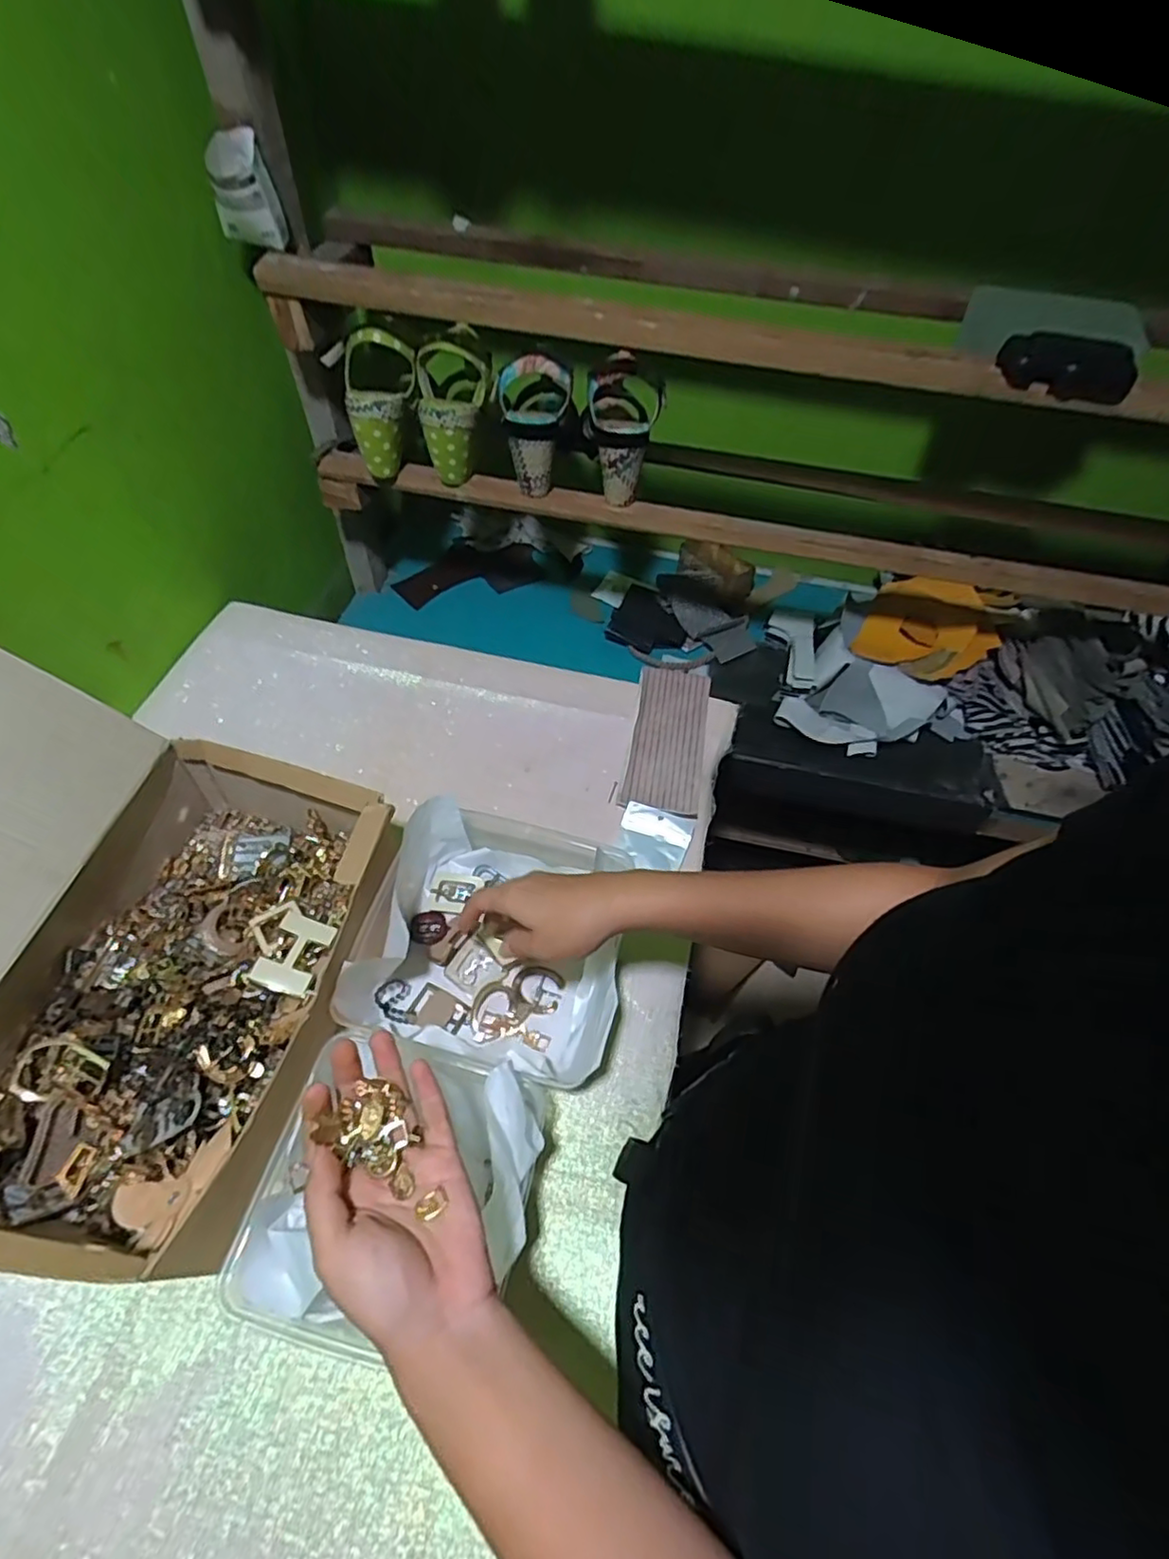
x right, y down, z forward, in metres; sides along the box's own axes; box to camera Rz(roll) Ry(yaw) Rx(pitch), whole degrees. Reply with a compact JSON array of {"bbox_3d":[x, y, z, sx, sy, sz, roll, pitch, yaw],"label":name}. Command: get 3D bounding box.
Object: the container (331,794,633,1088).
[{"bbox_3d":[-0.071,0.121,0.534,0.201,0.092,0.206,12,55,3],"label":"container"}]

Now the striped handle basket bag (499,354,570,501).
[{"bbox_3d":[-0.054,-0.398,0.719,0.080,0.130,0.088,-1,54,-6],"label":"striped handle basket bag"}]

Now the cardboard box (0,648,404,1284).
[{"bbox_3d":[-0.347,0.100,0.436,0.345,0.223,0.333,13,55,5],"label":"cardboard box"}]

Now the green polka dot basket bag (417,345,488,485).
[{"bbox_3d":[-0.144,-0.413,0.726,0.078,0.127,0.086,-5,54,-9],"label":"green polka dot basket bag"}]

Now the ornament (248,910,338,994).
[{"bbox_3d":[-0.217,0.129,0.484,0.040,0.006,0.056,23,49,-7],"label":"ornament"}]

